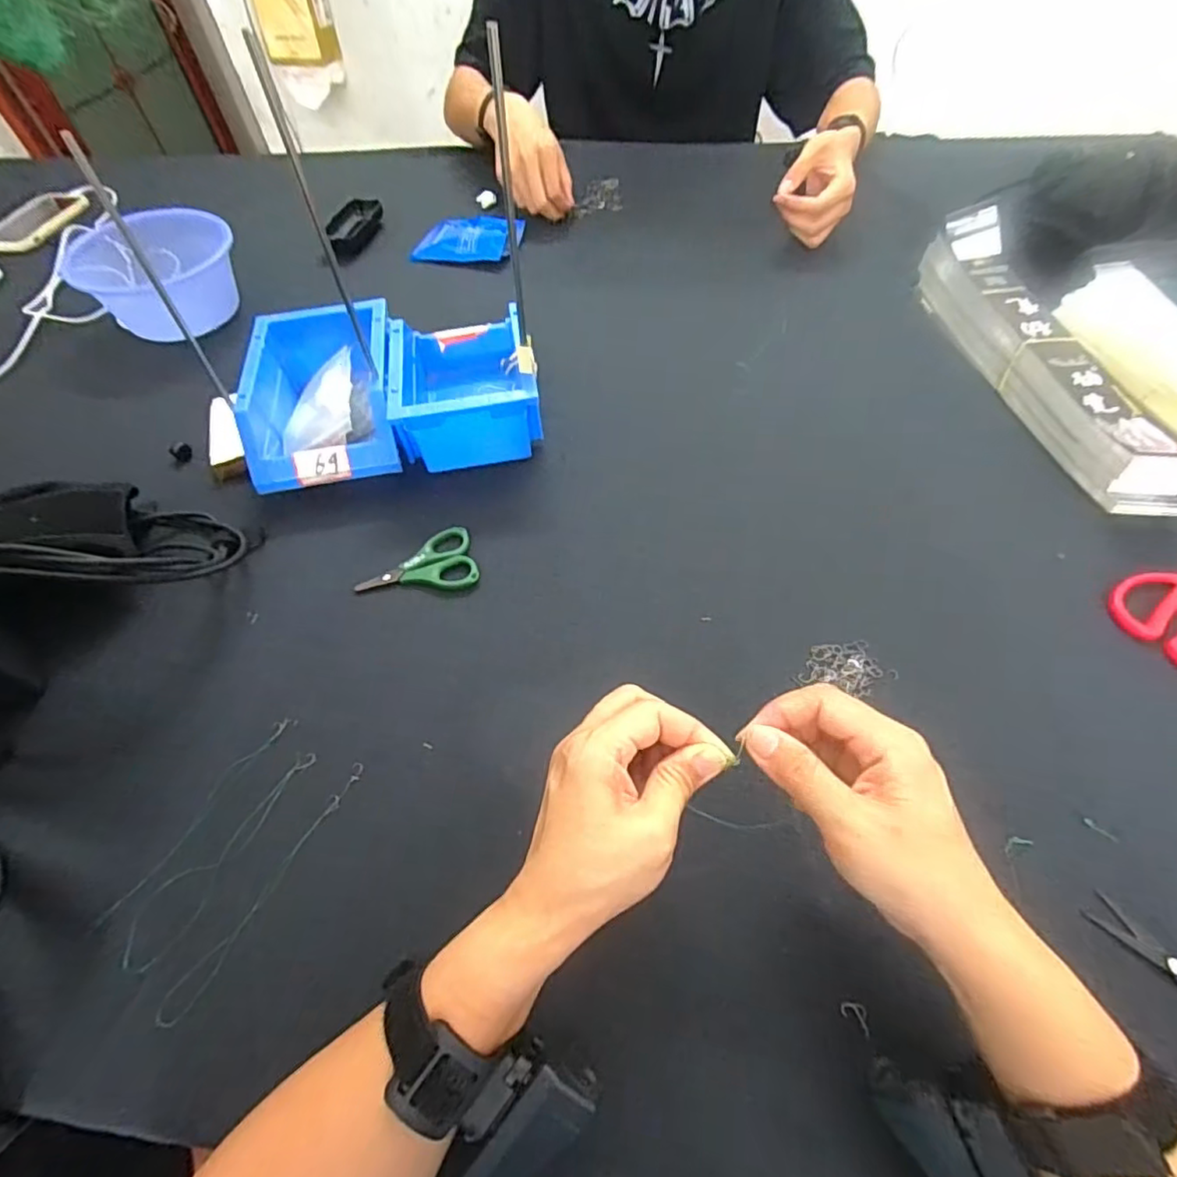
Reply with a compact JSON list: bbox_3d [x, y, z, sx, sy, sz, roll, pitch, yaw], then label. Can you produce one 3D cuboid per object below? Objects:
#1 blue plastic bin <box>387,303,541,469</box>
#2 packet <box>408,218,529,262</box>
[{"bbox_3d":[-0.116,-0.196,0.559,0.122,0.072,0.163,-11,56,-3],"label":"blue plastic bin"},{"bbox_3d":[-0.155,-0.457,0.778,0.134,0.022,0.083,10,57,11],"label":"packet"}]

